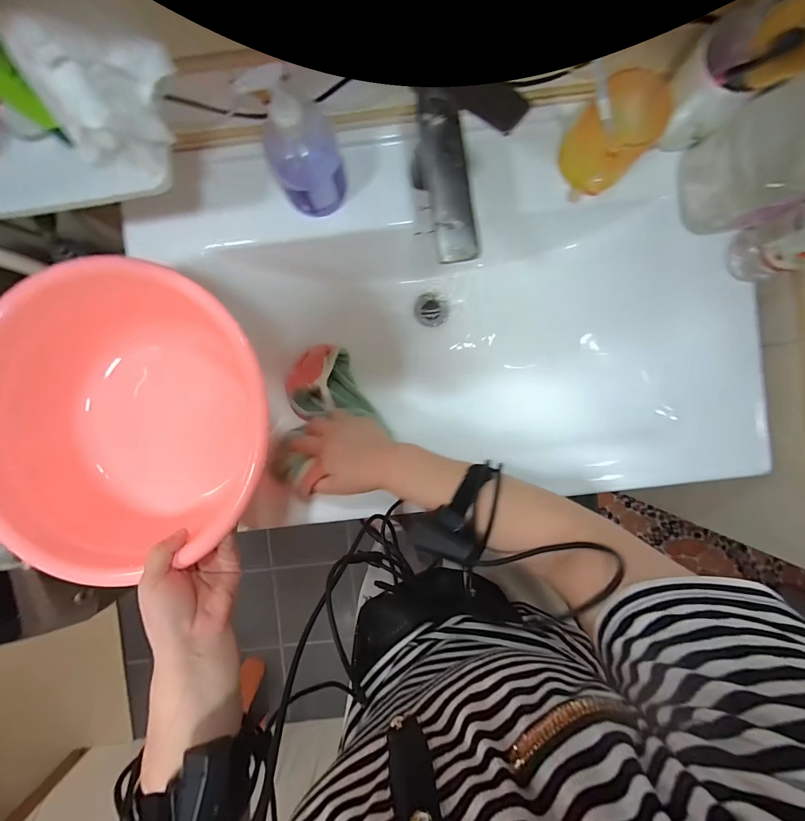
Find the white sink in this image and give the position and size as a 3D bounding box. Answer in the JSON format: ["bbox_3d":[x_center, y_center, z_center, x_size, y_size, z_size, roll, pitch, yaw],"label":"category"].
[{"bbox_3d":[0.063,-0.101,0.537,0.761,0.186,0.467,-3,91,1],"label":"white sink"}]

